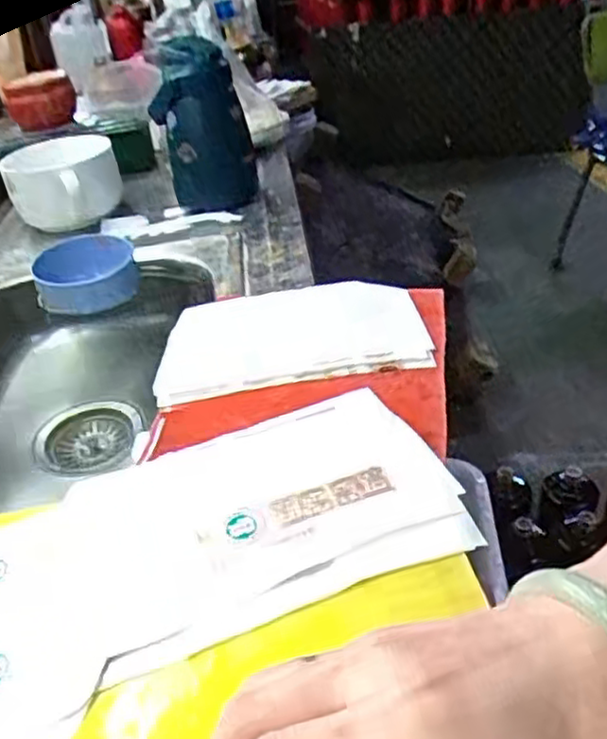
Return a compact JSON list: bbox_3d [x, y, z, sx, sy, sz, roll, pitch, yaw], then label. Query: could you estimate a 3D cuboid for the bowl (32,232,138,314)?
[{"bbox_3d":[-0.242,-0.106,0.778,0.109,0.053,0.089,-16,35,-16],"label":"bowl"}]

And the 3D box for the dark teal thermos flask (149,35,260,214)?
[{"bbox_3d":[-0.129,-0.316,0.912,0.118,0.214,0.109,-10,33,-3],"label":"dark teal thermos flask"}]

